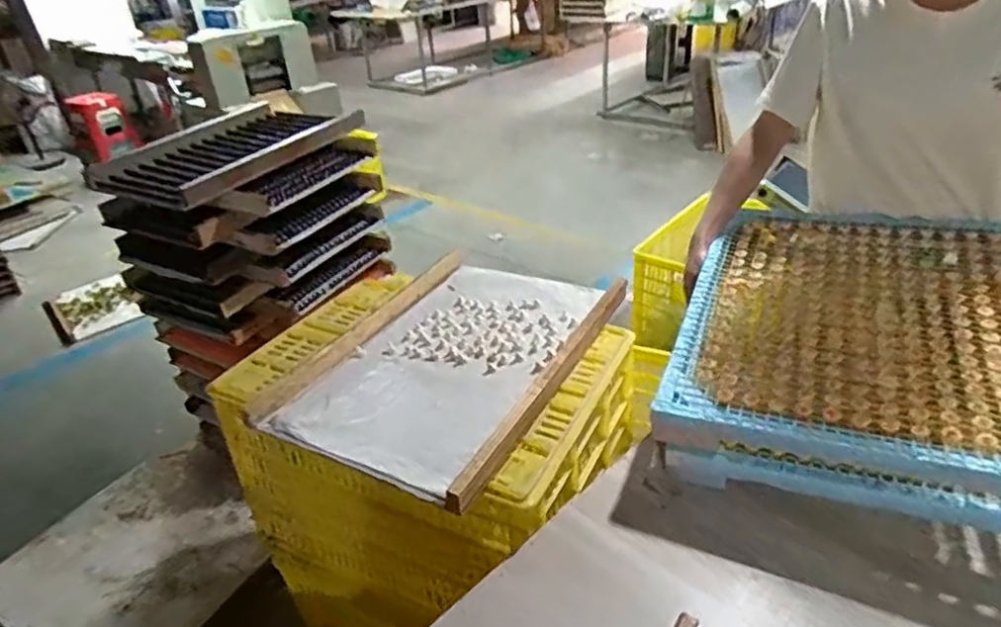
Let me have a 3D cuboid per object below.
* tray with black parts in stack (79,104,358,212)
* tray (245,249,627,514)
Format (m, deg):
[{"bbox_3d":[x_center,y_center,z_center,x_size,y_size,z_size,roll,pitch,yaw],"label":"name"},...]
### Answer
[{"bbox_3d":[-0.644,-0.387,1.493,0.392,0.074,0.575,15,38,29],"label":"tray with black parts in stack"},{"bbox_3d":[-0.080,0.072,1.080,0.407,0.050,0.582,15,38,29],"label":"tray"}]

